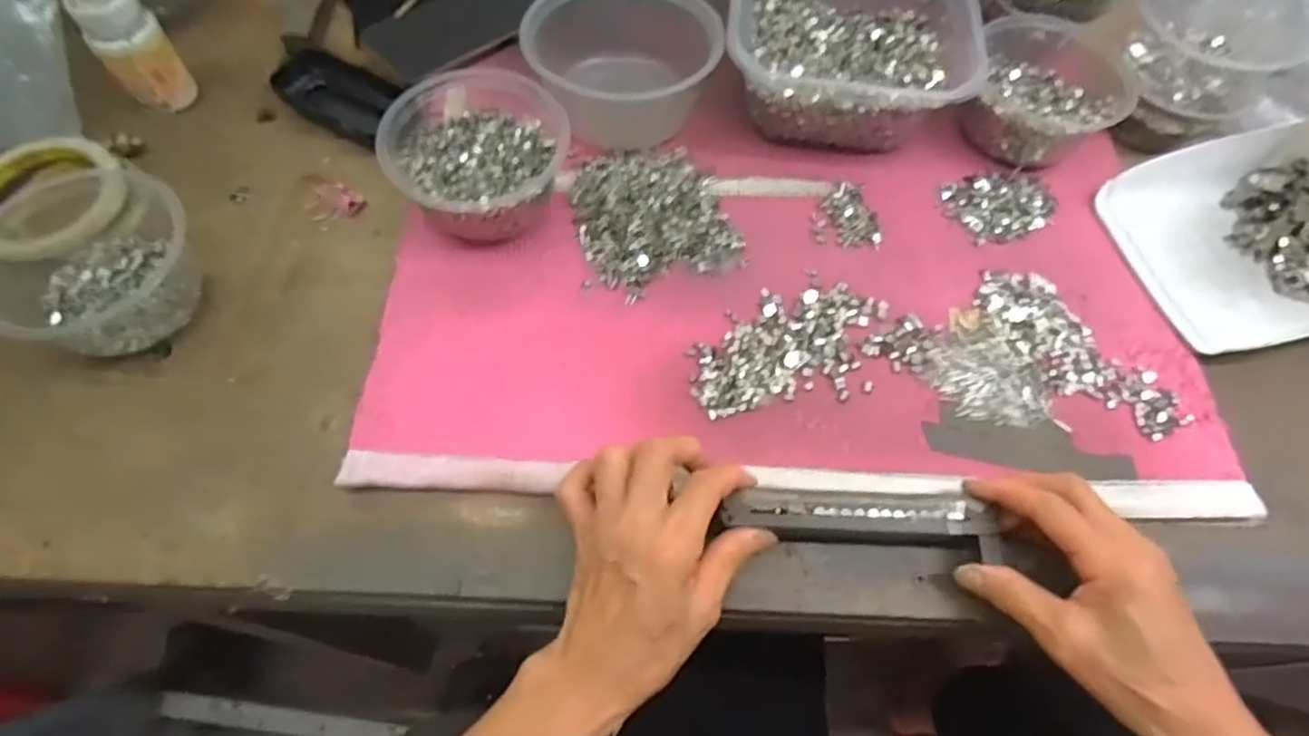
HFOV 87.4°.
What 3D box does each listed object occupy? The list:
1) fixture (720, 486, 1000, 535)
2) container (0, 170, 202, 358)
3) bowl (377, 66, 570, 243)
[{"bbox_3d":[0.111,0.076,0.373,0.144,0.012,0.025,2,65,-2],"label":"fixture"},{"bbox_3d":[-0.343,-0.066,0.418,0.115,0.049,0.115,1,61,-3],"label":"container"},{"bbox_3d":[-0.116,-0.145,0.459,0.118,0.059,0.116,1,61,-3],"label":"bowl"}]

